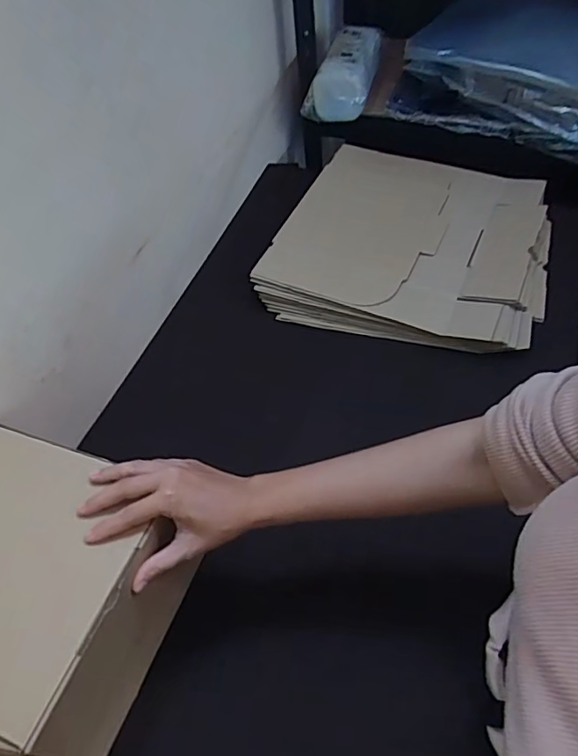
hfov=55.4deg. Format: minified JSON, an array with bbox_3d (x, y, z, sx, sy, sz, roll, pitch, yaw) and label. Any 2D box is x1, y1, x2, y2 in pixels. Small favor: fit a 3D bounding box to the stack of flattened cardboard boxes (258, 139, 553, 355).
[{"bbox_3d":[0.181,-0.208,0.812,0.384,0.047,0.363,13,55,15],"label":"stack of flattened cardboard boxes"}]

